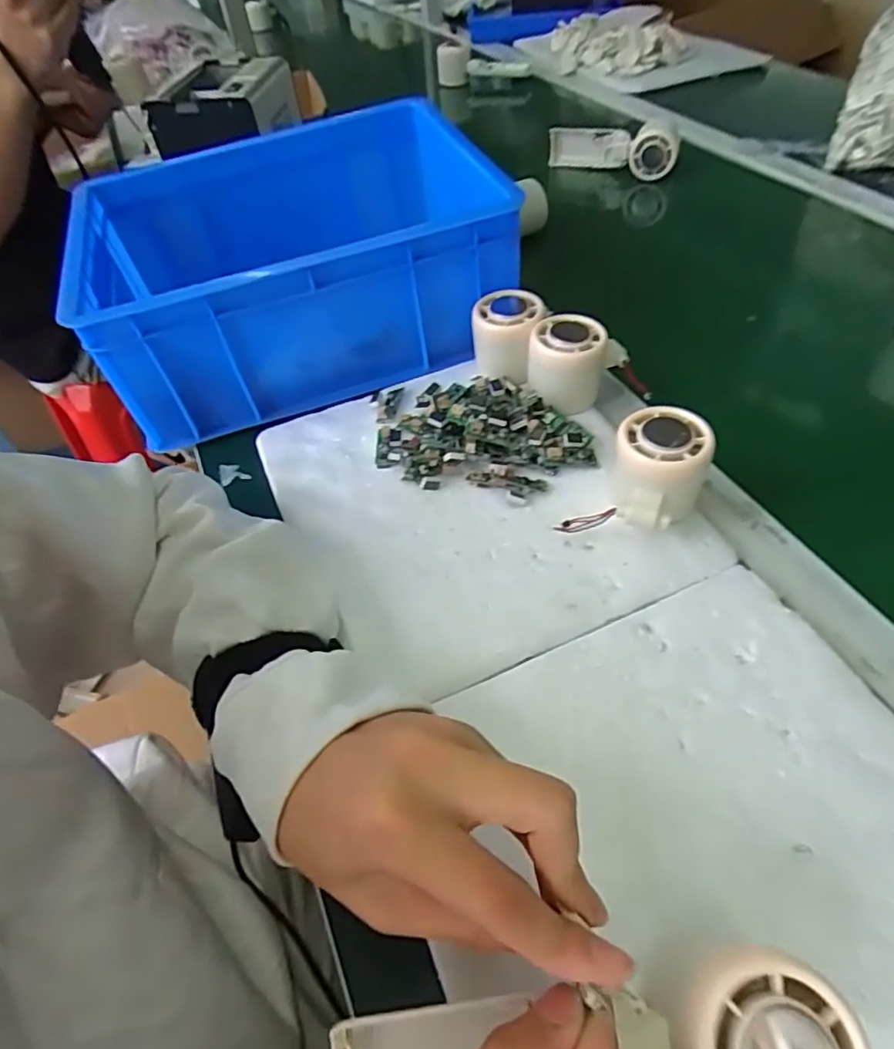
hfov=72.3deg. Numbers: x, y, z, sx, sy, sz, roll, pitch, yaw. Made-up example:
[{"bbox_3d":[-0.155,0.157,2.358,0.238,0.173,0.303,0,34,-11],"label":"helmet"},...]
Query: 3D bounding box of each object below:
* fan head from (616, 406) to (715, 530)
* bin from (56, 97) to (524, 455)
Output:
[{"bbox_3d":[0.130,-0.027,0.380,0.053,0.061,0.066,17,54,20],"label":"fan head"},{"bbox_3d":[-0.137,-0.232,0.544,0.320,0.134,0.266,-19,50,-9],"label":"bin"}]

